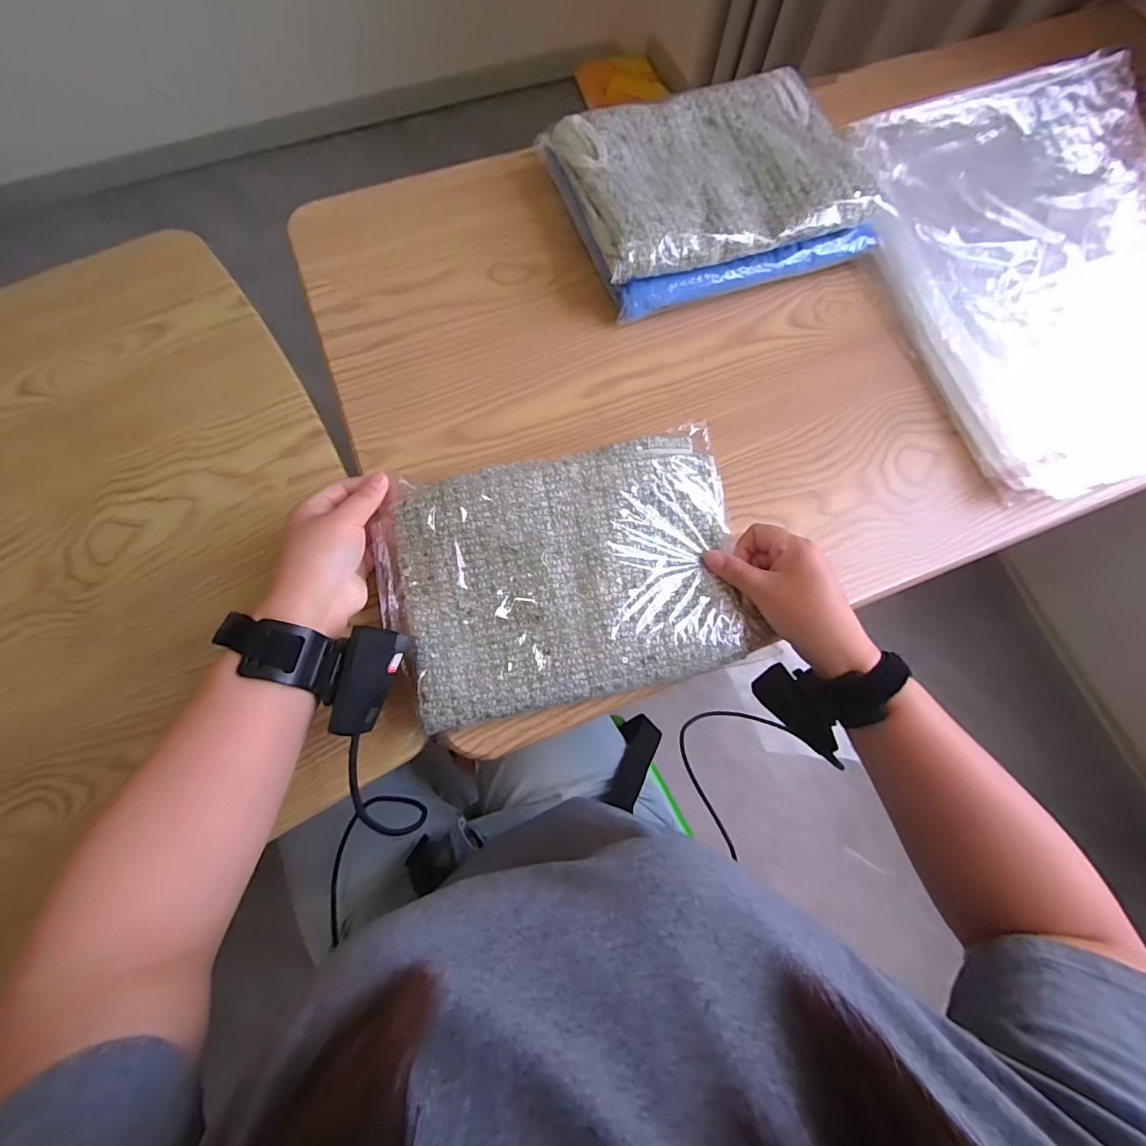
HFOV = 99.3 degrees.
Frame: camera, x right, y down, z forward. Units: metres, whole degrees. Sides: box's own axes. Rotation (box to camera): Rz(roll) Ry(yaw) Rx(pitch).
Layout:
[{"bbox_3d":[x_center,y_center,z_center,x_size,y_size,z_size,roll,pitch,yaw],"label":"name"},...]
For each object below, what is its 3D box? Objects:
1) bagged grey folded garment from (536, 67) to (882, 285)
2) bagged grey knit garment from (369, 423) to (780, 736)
[{"bbox_3d":[0.132,-0.388,0.467,0.259,0.026,0.191,-17,76,-6],"label":"bagged grey folded garment"},{"bbox_3d":[-0.006,0.000,0.364,0.275,0.041,0.184,-10,74,-4],"label":"bagged grey knit garment"}]

